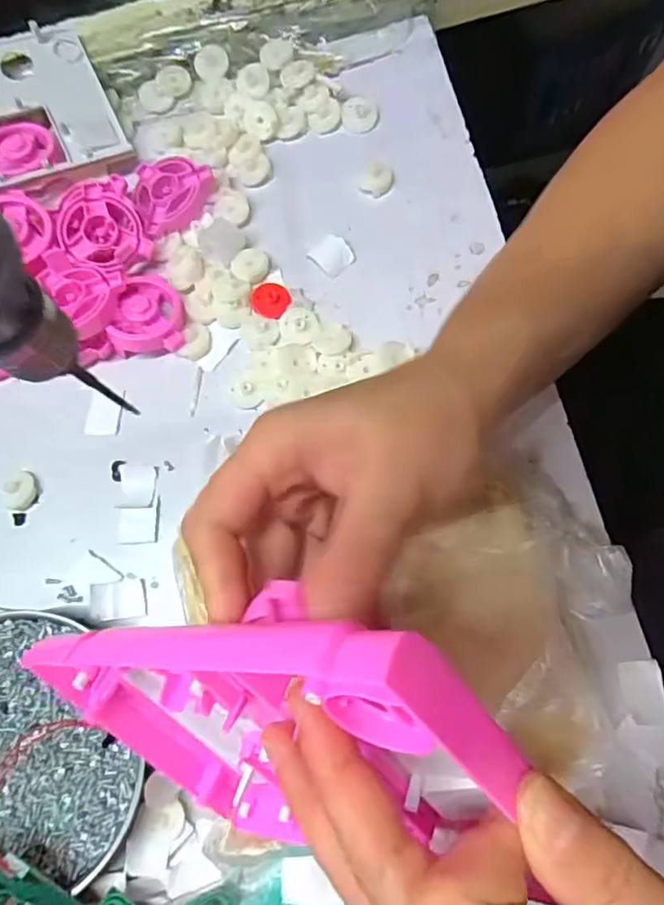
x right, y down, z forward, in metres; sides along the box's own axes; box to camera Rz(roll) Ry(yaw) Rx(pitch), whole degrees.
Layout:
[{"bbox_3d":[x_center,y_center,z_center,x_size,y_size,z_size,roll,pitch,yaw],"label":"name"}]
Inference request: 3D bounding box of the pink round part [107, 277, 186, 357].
[{"bbox_3d":[-0.113,-0.085,0.349,0.040,0.019,0.051,0,66,-19],"label":"pink round part"}]

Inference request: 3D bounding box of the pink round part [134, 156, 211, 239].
[{"bbox_3d":[-0.101,-0.168,0.365,0.048,0.014,0.051,-1,76,4],"label":"pink round part"}]

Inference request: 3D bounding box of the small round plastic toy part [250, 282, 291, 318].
[{"bbox_3d":[-0.038,-0.094,0.350,0.024,0.004,0.022,-1,76,4],"label":"small round plastic toy part"}]

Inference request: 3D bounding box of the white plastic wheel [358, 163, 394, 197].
[{"bbox_3d":[0.029,-0.173,0.363,0.019,0.005,0.022,24,79,10],"label":"white plastic wheel"}]

